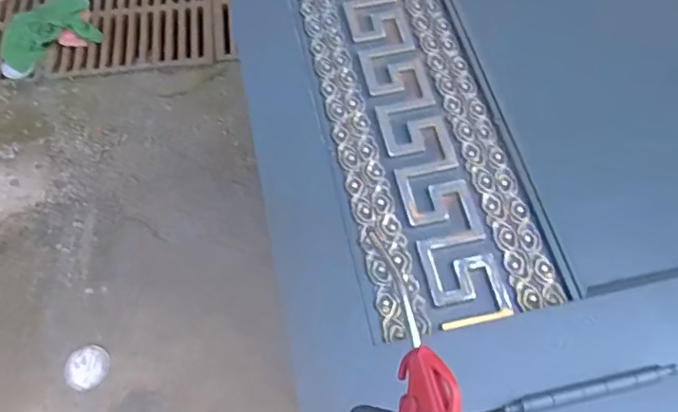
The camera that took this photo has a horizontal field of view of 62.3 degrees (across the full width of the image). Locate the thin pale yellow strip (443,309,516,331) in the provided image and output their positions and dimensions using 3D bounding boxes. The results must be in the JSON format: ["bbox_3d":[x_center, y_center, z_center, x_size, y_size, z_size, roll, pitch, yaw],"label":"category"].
[{"bbox_3d":[0.177,0.145,0.717,0.093,0.004,0.010,-10,65,-6],"label":"thin pale yellow strip"}]

